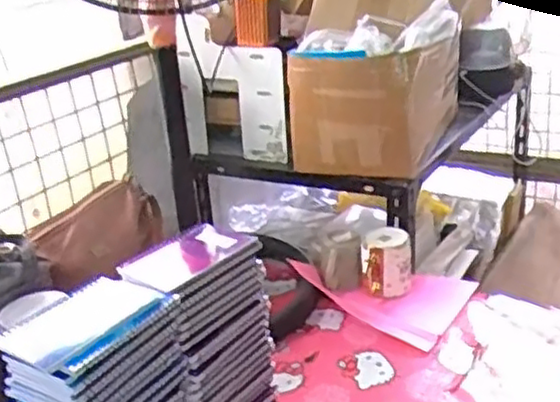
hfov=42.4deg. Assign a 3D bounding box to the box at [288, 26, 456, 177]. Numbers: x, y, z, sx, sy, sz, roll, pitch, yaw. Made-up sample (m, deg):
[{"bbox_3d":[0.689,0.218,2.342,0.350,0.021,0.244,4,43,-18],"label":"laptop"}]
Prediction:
[{"bbox_3d":[0.195,-0.200,1.367,0.228,0.199,0.364,6,25,28],"label":"box"}]

